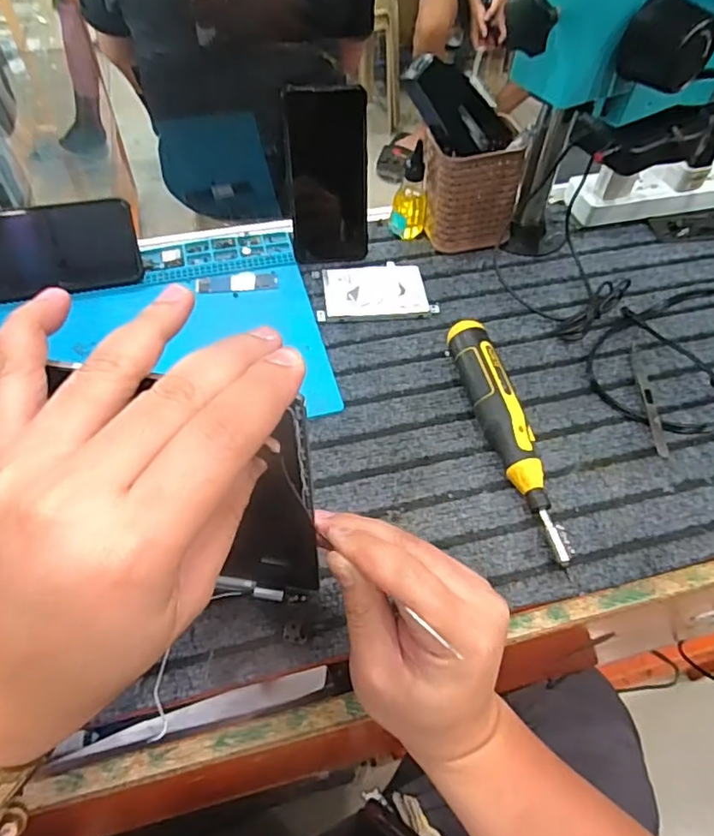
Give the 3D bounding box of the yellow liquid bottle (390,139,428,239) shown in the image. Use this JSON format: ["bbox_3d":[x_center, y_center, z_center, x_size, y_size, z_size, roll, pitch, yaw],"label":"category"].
[{"bbox_3d":[0.055,-0.233,0.599,0.036,0.095,0.033,8,54,5],"label":"yellow liquid bottle"}]

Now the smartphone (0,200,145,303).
[{"bbox_3d":[-0.288,-0.155,0.539,0.162,0.010,0.078,-11,102,-10],"label":"smartphone"}]

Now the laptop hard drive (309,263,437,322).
[{"bbox_3d":[0.017,-0.127,0.570,0.111,0.006,0.073,-5,53,-4],"label":"laptop hard drive"}]

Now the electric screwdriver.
[{"bbox_3d":[0.119,0.012,0.456,0.031,0.037,0.209,-11,54,-9],"label":"electric screwdriver"}]

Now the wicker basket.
[{"bbox_3d":[0.115,-0.232,0.587,0.095,0.103,0.073,5,55,2],"label":"wicker basket"}]

